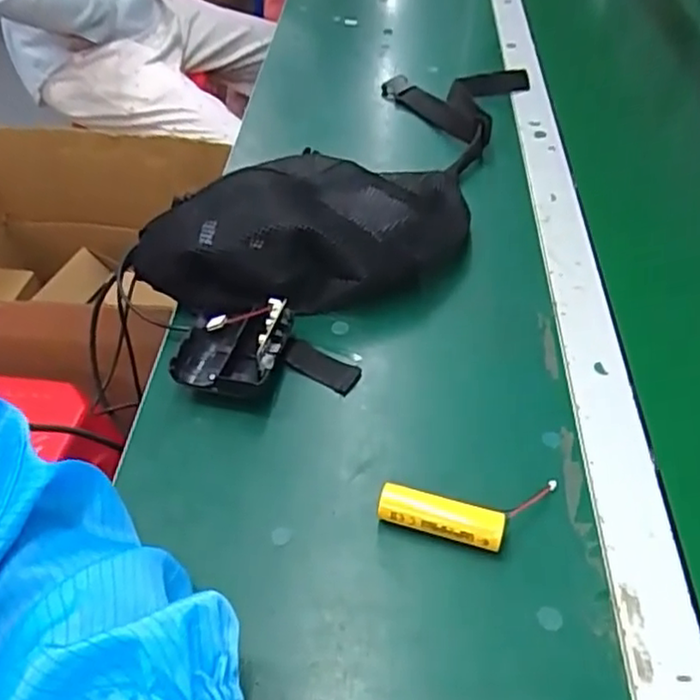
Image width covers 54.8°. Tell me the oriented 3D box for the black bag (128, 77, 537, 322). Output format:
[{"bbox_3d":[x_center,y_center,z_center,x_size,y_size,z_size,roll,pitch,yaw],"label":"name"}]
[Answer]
[{"bbox_3d":[0.014,-0.189,0.631,0.231,0.077,0.441,15,49,17],"label":"black bag"}]

